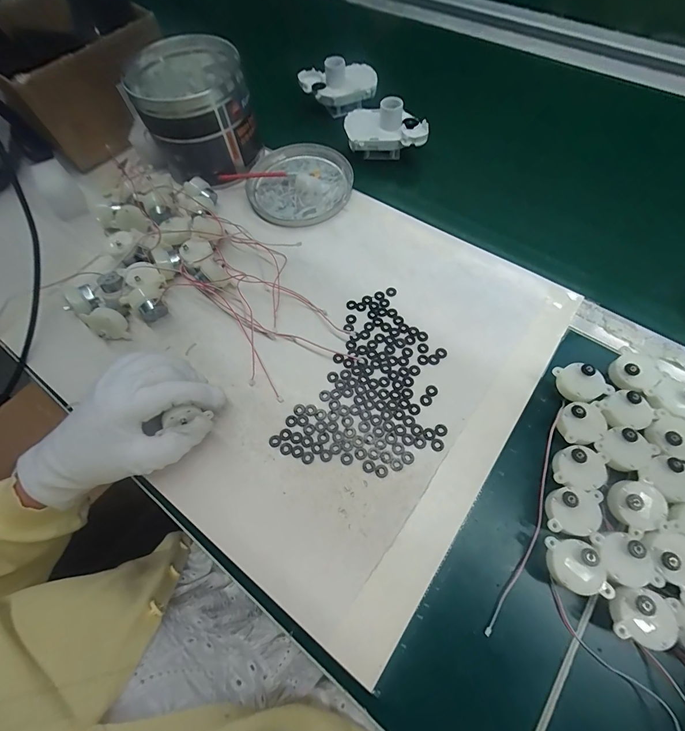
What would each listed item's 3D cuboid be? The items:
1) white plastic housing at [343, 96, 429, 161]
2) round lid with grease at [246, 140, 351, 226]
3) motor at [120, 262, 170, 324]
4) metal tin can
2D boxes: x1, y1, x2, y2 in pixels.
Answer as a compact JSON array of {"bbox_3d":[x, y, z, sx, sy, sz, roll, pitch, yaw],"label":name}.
[{"bbox_3d":[0.054,-0.293,0.424,0.099,0.054,0.041,2,67,4],"label":"white plastic housing"},{"bbox_3d":[-0.052,-0.229,0.421,0.128,0.009,0.130,-1,67,3],"label":"round lid with grease"},{"bbox_3d":[-0.202,-0.074,0.347,0.035,0.034,0.051,-12,67,-2],"label":"motor"},{"bbox_3d":[-0.175,-0.310,0.413,0.123,0.096,0.148,-24,67,-8],"label":"metal tin can"}]

